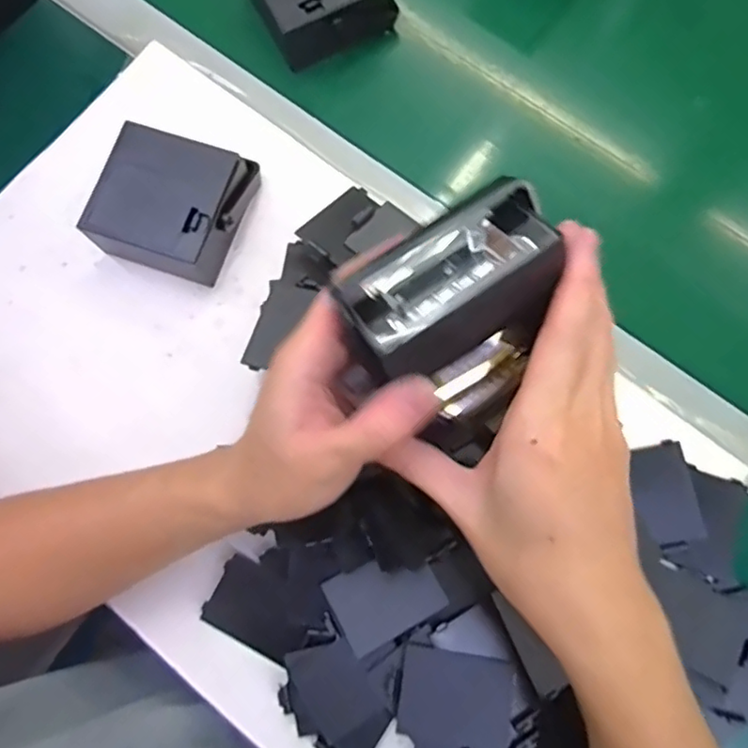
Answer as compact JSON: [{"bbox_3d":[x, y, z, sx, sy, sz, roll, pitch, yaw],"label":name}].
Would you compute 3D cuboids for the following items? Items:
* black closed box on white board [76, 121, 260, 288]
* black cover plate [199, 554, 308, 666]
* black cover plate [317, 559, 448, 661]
[{"bbox_3d":[-0.134,-0.112,0.415,0.090,0.046,0.093,18,79,6],"label":"black closed box on white board"},{"bbox_3d":[-0.069,0.143,0.371,0.061,0.004,0.044,31,90,11],"label":"black cover plate"},{"bbox_3d":[0.006,0.128,0.358,0.060,0.004,0.045,-30,79,-4],"label":"black cover plate"}]

